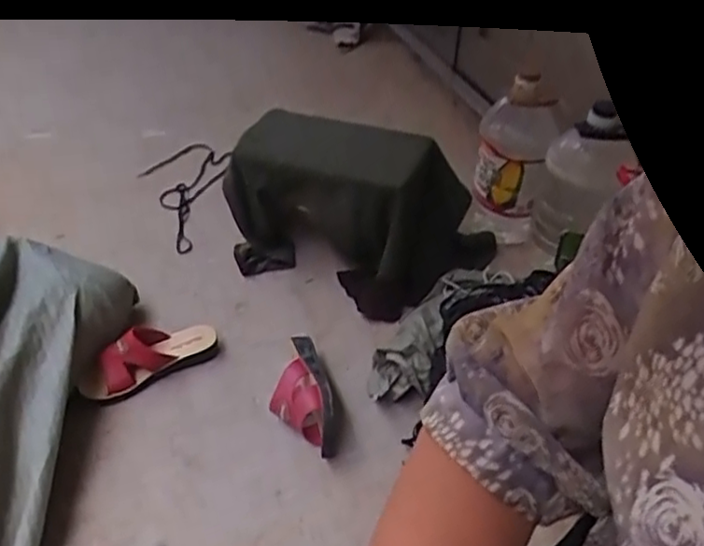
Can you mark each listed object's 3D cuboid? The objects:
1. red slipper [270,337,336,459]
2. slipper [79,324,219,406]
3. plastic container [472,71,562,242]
[{"bbox_3d":[-0.082,0.187,1.054,0.096,0.075,0.217,-14,41,-13],"label":"red slipper"},{"bbox_3d":[-0.350,0.139,1.145,0.237,0.087,0.093,-24,44,-24],"label":"slipper"},{"bbox_3d":[0.321,-0.216,1.345,0.145,0.322,0.105,12,42,18],"label":"plastic container"}]

